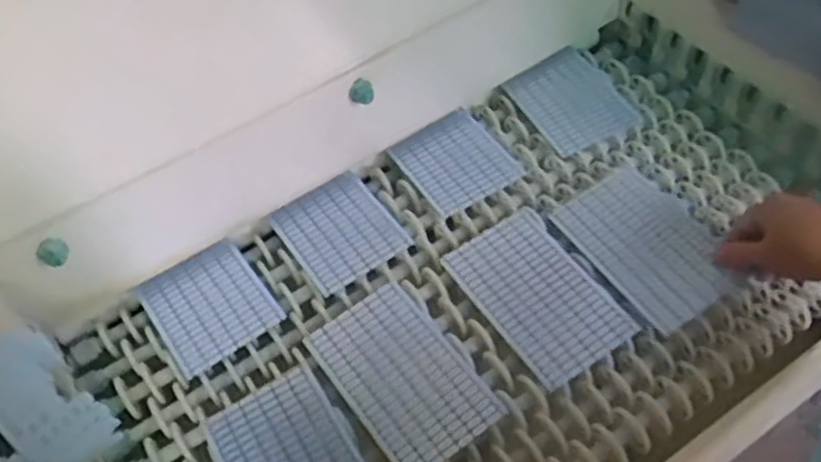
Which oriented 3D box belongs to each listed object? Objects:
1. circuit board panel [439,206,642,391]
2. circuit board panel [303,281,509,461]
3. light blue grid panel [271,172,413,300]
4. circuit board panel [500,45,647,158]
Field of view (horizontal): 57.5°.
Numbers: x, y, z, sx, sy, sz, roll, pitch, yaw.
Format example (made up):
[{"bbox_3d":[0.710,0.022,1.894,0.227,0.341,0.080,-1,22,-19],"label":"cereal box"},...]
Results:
[{"bbox_3d":[0.114,0.055,0.679,0.100,0.010,0.162,-29,57,-15],"label":"circuit board panel"},{"bbox_3d":[-0.006,0.123,0.643,0.103,0.009,0.161,-33,58,-18],"label":"circuit board panel"},{"bbox_3d":[-0.070,-0.003,0.739,0.101,0.004,0.113,-32,58,-17],"label":"light blue grid panel"},{"bbox_3d":[0.170,-0.143,0.810,0.106,0.013,0.131,-23,59,-15],"label":"circuit board panel"}]

